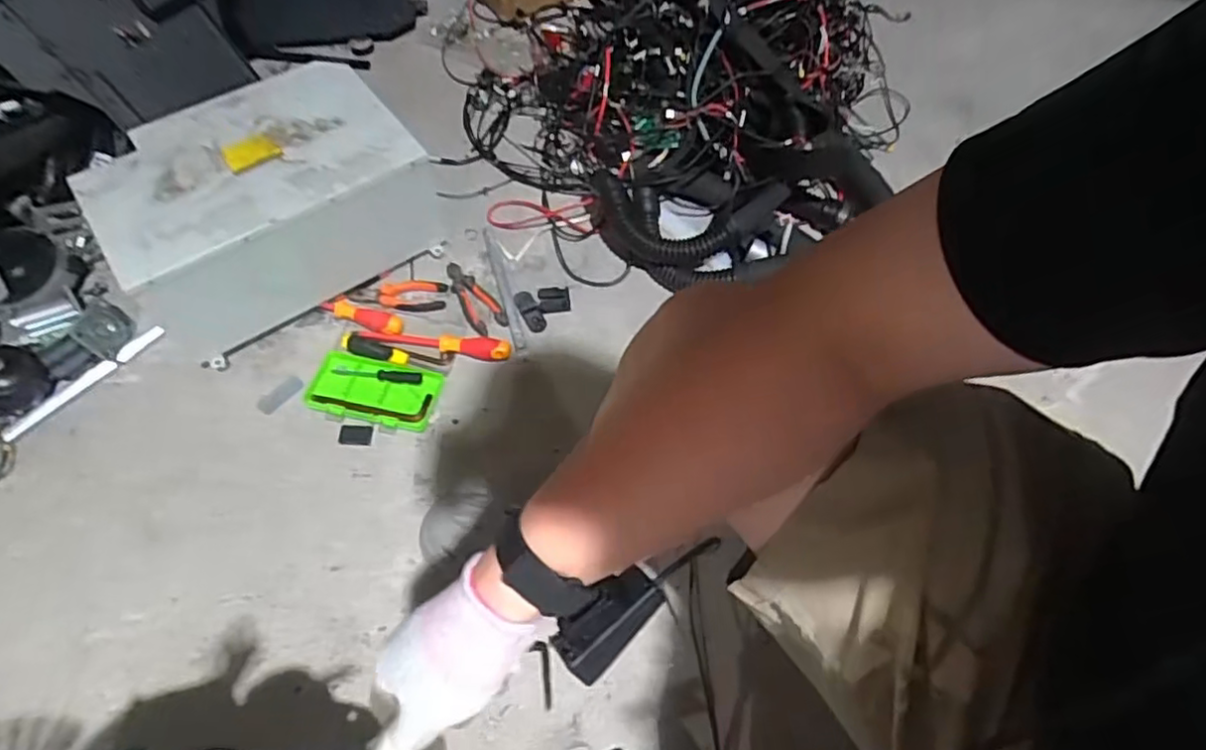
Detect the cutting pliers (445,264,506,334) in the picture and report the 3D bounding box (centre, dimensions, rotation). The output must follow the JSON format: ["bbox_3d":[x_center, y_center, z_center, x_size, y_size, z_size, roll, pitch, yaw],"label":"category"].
[{"bbox_3d":[-0.210,-0.126,1.072,0.054,0.014,0.150,-30,64,-17],"label":"cutting pliers"}]

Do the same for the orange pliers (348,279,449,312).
[{"bbox_3d":[-0.331,-0.126,1.065,0.150,0.013,0.058,-7,59,-5],"label":"orange pliers"}]

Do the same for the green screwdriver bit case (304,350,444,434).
[{"bbox_3d":[-0.338,0.024,0.979,0.179,0.024,0.105,9,59,5],"label":"green screwdriver bit case"}]

